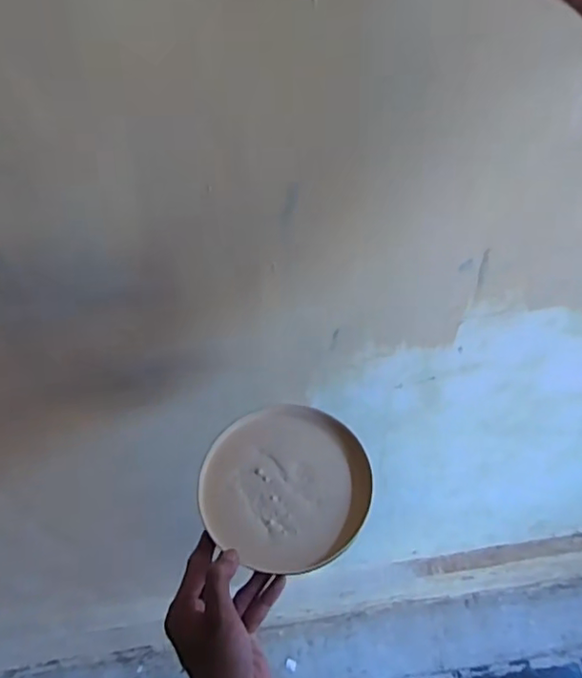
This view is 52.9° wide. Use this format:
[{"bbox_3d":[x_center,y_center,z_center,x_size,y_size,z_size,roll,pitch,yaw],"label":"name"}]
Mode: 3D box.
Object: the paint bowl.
[{"bbox_3d":[-0.005,0.126,0.511,0.143,0.020,0.138,-2,53,3],"label":"paint bowl"}]

